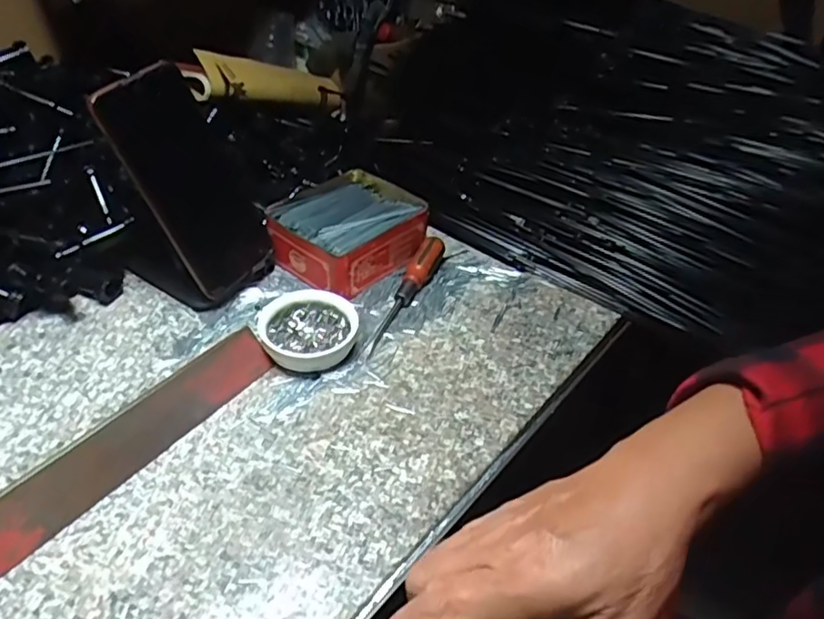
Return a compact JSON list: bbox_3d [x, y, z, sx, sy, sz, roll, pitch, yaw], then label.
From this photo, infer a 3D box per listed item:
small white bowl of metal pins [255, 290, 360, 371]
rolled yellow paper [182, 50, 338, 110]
[{"bbox_3d":[-0.079,0.018,0.464,0.072,0.027,0.064,5,41,-1],"label":"small white bowl of metal pins"},{"bbox_3d":[-0.157,-0.256,0.700,0.056,0.046,0.210,34,29,28],"label":"rolled yellow paper"}]

